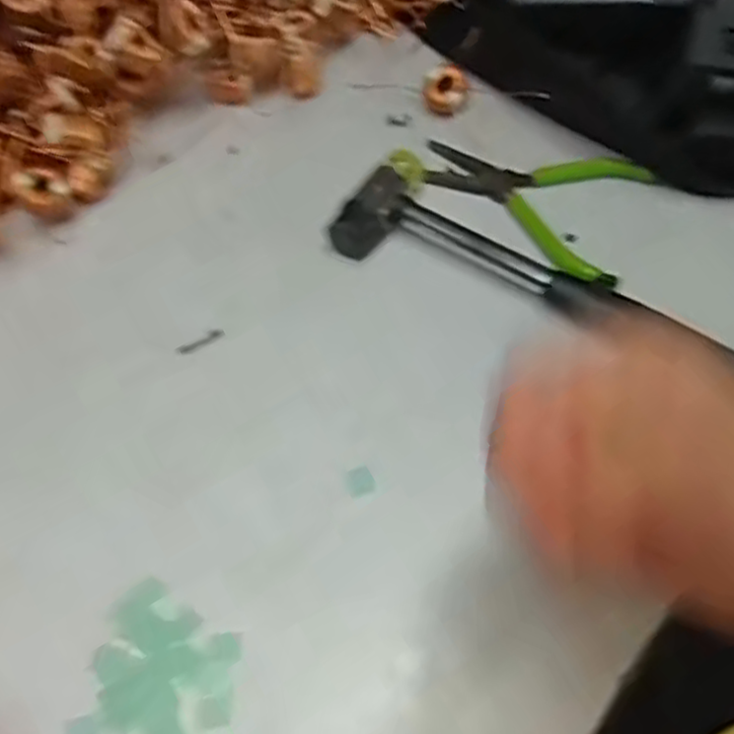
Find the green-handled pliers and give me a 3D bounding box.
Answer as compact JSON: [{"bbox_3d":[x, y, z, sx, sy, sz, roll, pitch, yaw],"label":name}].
[{"bbox_3d":[0.082,-0.091,0.369,0.112,0.006,0.075,28,65,16],"label":"green-handled pliers"}]

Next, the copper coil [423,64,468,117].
[{"bbox_3d":[0.043,-0.149,0.400,0.023,0.018,0.026,5,61,4],"label":"copper coil"}]

